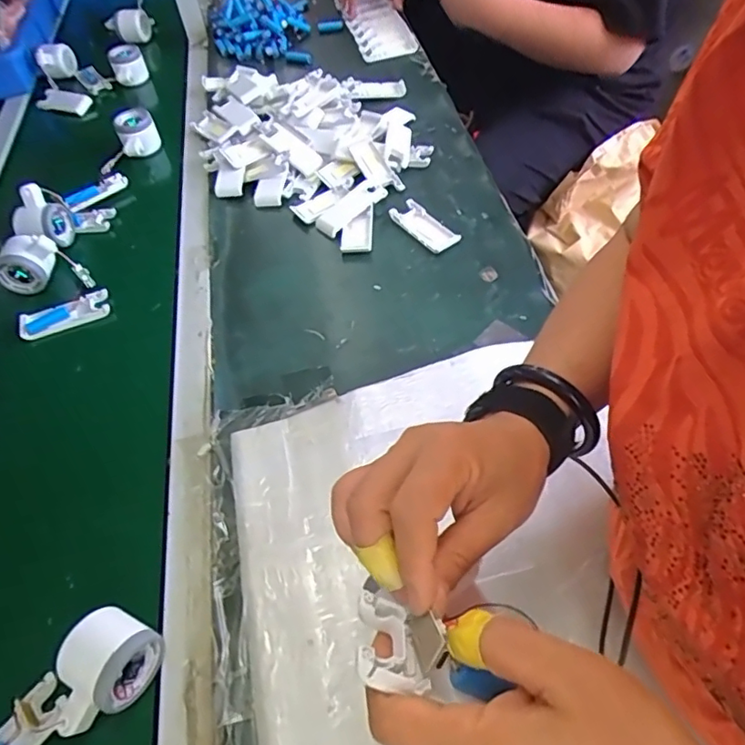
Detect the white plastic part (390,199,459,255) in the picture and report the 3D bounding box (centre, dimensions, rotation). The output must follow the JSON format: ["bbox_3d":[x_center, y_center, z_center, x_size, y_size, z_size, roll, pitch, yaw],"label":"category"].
[{"bbox_3d":[0.069,-0.197,0.751,0.045,0.010,0.102,-31,56,-18],"label":"white plastic part"}]

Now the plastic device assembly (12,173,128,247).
[{"bbox_3d":[-0.415,-0.249,0.789,0.066,0.080,0.160,26,59,23],"label":"plastic device assembly"}]

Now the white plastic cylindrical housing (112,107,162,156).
[{"bbox_3d":[-0.371,-0.378,0.891,0.062,0.055,0.062,-22,54,-12],"label":"white plastic cylindrical housing"}]

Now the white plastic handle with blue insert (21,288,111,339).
[{"bbox_3d":[-0.380,-0.074,0.695,0.107,0.016,0.040,-20,53,-10],"label":"white plastic handle with blue insert"}]

